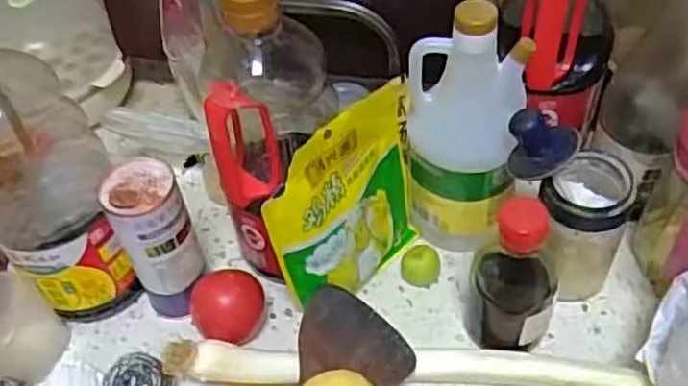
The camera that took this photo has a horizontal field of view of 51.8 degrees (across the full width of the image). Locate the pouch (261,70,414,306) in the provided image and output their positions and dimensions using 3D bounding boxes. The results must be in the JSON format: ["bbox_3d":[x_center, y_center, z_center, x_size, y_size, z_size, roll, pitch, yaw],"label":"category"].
[{"bbox_3d":[0.011,0.011,0.538,0.037,0.158,0.148,33,60,27],"label":"pouch"}]

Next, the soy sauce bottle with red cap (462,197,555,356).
[{"bbox_3d":[0.122,0.057,0.505,0.059,0.137,0.066,11,53,13],"label":"soy sauce bottle with red cap"}]

